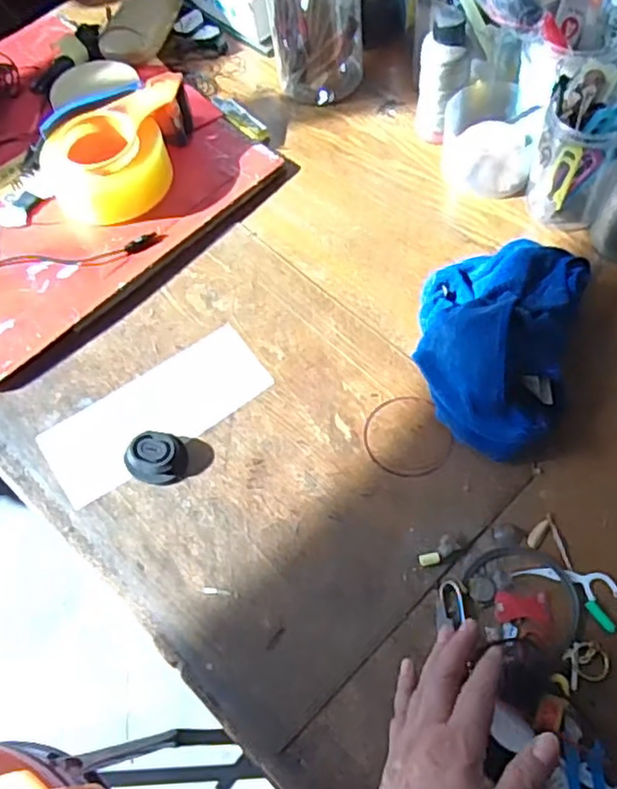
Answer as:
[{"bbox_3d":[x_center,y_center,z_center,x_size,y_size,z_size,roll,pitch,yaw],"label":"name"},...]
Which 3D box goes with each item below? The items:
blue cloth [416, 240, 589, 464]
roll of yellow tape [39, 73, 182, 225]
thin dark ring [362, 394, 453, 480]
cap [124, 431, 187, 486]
[{"bbox_3d":[0.157,-0.057,0.576,0.129,0.070,0.218,16,63,13],"label":"blue cloth"},{"bbox_3d":[-0.194,-0.251,0.697,0.109,0.064,0.164,10,62,10],"label":"roll of yellow tape"},{"bbox_3d":[0.081,0.035,0.570,0.067,0.004,0.074,-18,61,-6],"label":"thin dark ring"},{"bbox_3d":[-0.126,0.053,0.560,0.046,0.024,0.038,-8,60,0],"label":"cap"}]

